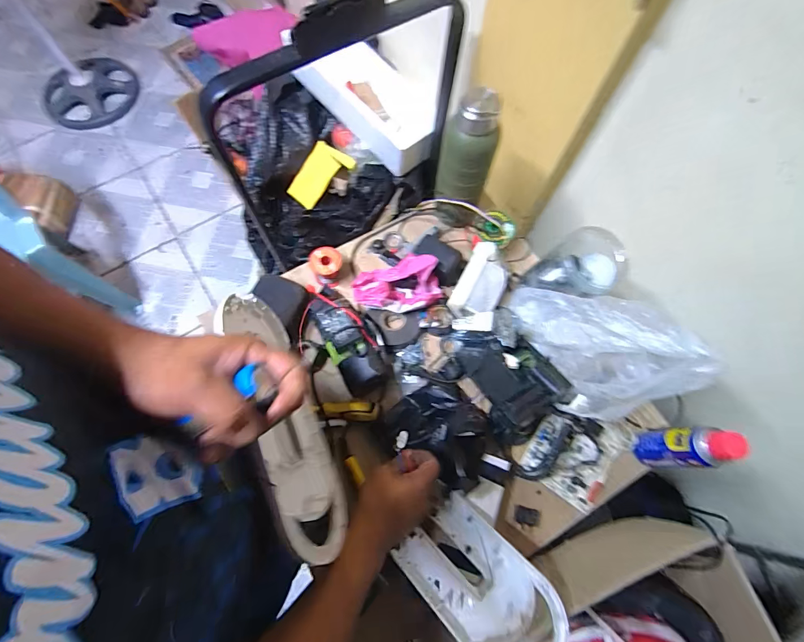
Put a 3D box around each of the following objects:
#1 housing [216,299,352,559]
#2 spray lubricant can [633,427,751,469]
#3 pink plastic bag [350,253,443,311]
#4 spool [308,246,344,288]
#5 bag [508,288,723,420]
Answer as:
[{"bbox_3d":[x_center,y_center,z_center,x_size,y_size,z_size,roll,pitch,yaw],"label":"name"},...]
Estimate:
[{"bbox_3d":[-0.143,0.111,0.438,0.035,0.133,0.292,-25,80,10],"label":"housing"},{"bbox_3d":[0.391,0.177,0.545,0.042,0.159,0.052,6,71,1],"label":"spray lubricant can"},{"bbox_3d":[-0.010,-0.064,0.672,0.148,0.059,0.098,-13,72,-5],"label":"pink plastic bag"},{"bbox_3d":[-0.133,-0.097,0.699,0.054,0.050,0.056,0,71,-1],"label":"spool"},{"bbox_3d":[0.282,0.020,0.572,0.145,0.138,0.230,-22,73,-8],"label":"bag"}]

